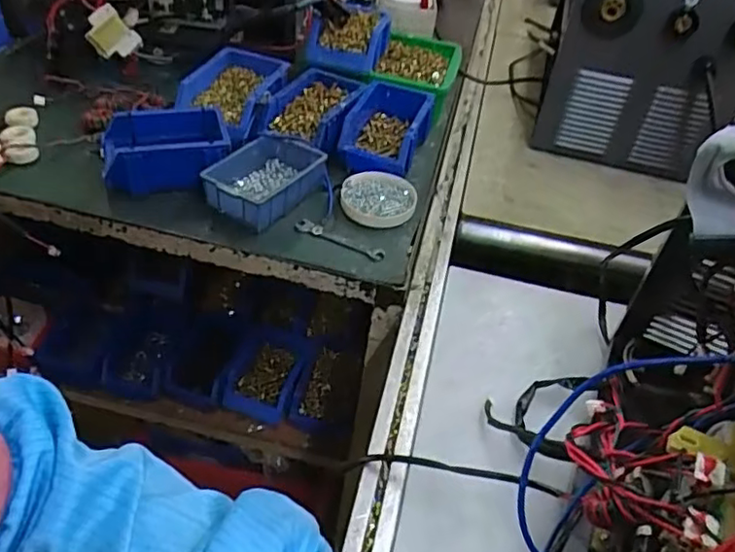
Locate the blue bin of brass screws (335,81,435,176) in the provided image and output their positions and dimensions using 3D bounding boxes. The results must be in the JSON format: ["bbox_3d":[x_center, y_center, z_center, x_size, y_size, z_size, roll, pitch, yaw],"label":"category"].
[{"bbox_3d":[0.028,-0.221,0.937,0.115,0.069,0.187,14,44,7],"label":"blue bin of brass screws"}]

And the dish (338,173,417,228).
[{"bbox_3d":[0.016,-0.110,0.858,0.100,0.019,0.101,4,43,-4],"label":"dish"}]

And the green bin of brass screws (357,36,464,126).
[{"bbox_3d":[0.083,-0.341,1.069,0.140,0.068,0.193,17,44,11],"label":"green bin of brass screws"}]

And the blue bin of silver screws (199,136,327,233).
[{"bbox_3d":[-0.139,-0.129,0.846,0.110,0.061,0.167,28,47,20],"label":"blue bin of silver screws"}]

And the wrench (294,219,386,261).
[{"bbox_3d":[-0.036,-0.048,0.792,0.128,0.013,0.020,20,45,16],"label":"wrench"}]

